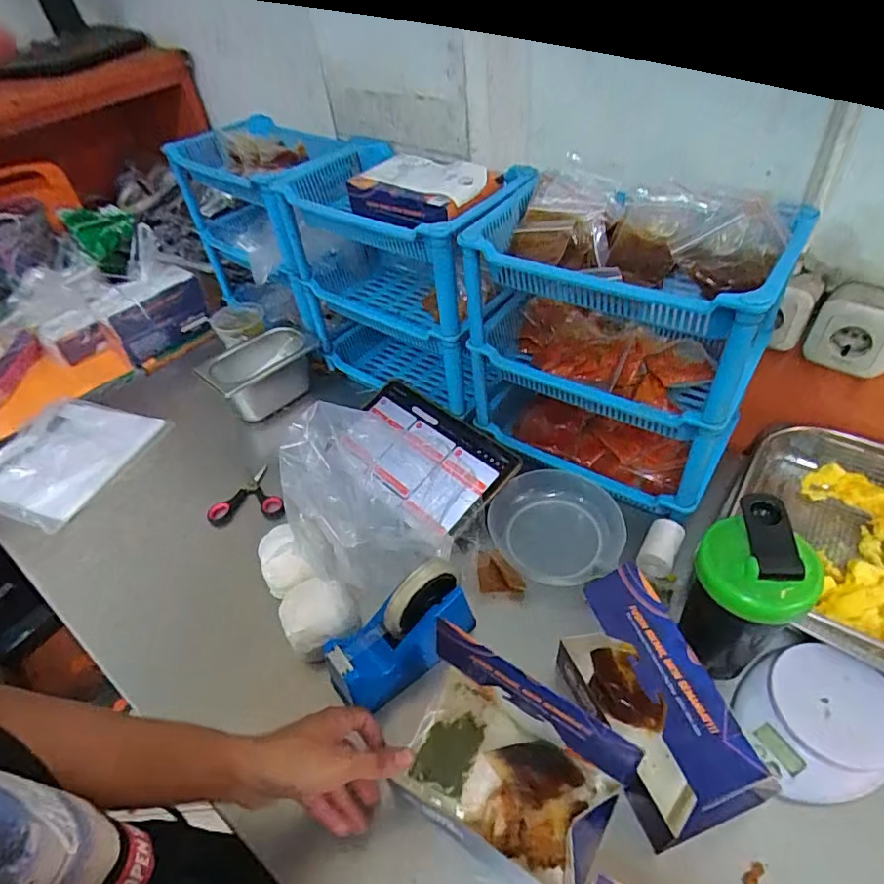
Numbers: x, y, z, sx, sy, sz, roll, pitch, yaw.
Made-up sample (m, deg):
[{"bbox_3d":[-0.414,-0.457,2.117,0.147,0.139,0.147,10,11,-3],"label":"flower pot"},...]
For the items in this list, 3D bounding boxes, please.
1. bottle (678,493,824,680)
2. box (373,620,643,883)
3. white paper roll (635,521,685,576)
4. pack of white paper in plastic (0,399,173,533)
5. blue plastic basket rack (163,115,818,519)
[{"bbox_3d":[0.267,0.135,0.487,0.084,0.173,0.075,15,49,22],"label":"bottle"},{"bbox_3d":[0.051,0.260,0.442,0.166,0.157,0.110,22,52,27],"label":"box"},{"bbox_3d":[0.251,0.123,0.628,0.037,0.031,0.064,21,51,26],"label":"white paper roll"},{"bbox_3d":[-0.583,0.026,0.850,0.244,0.025,0.221,12,48,19],"label":"pack of white paper in plastic"},{"bbox_3d":[-0.043,-0.226,0.818,0.937,0.332,0.195,25,53,29],"label":"blue plastic basket rack"}]

